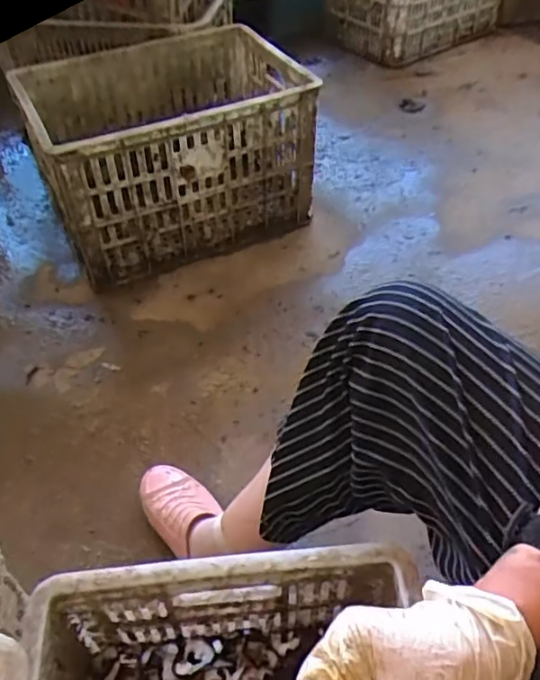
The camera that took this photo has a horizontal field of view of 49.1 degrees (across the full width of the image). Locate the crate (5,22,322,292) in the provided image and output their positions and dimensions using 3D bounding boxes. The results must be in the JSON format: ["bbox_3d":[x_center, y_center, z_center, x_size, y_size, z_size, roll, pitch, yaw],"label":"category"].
[{"bbox_3d":[-0.211,-0.408,1.218,0.494,0.301,0.422,-21,50,-17],"label":"crate"}]

